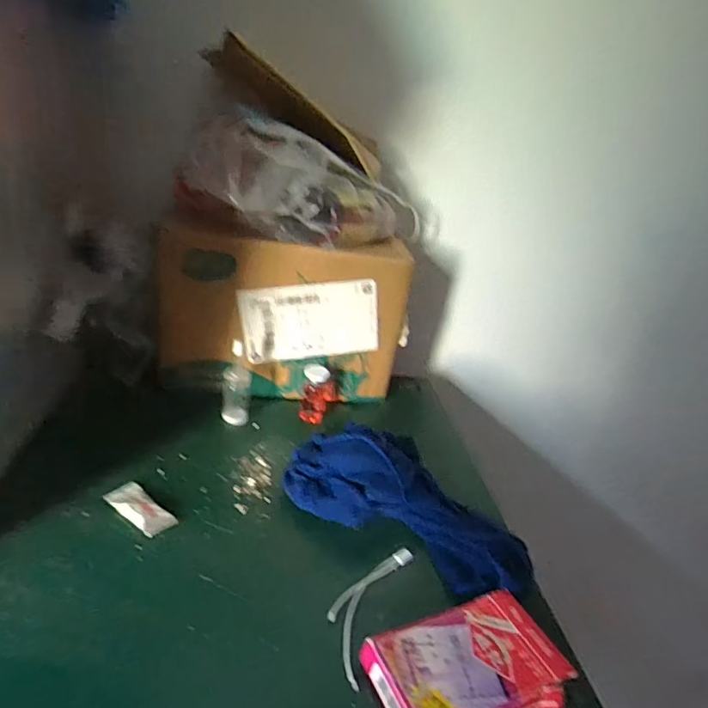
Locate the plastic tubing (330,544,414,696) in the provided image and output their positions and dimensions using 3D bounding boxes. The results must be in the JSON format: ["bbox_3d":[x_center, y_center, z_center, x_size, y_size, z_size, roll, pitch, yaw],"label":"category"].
[{"bbox_3d":[0.008,0.156,0.315,0.033,0.004,0.105,19,28,16],"label":"plastic tubing"}]

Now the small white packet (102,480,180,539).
[{"bbox_3d":[-0.154,0.110,0.351,0.055,0.009,0.026,27,31,29],"label":"small white packet"}]

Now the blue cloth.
[{"bbox_3d":[0.048,0.103,0.390,0.199,0.040,0.116,21,28,22],"label":"blue cloth"}]

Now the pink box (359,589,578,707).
[{"bbox_3d":[0.066,0.175,0.275,0.109,0.018,0.066,-4,30,-27],"label":"pink box"}]

